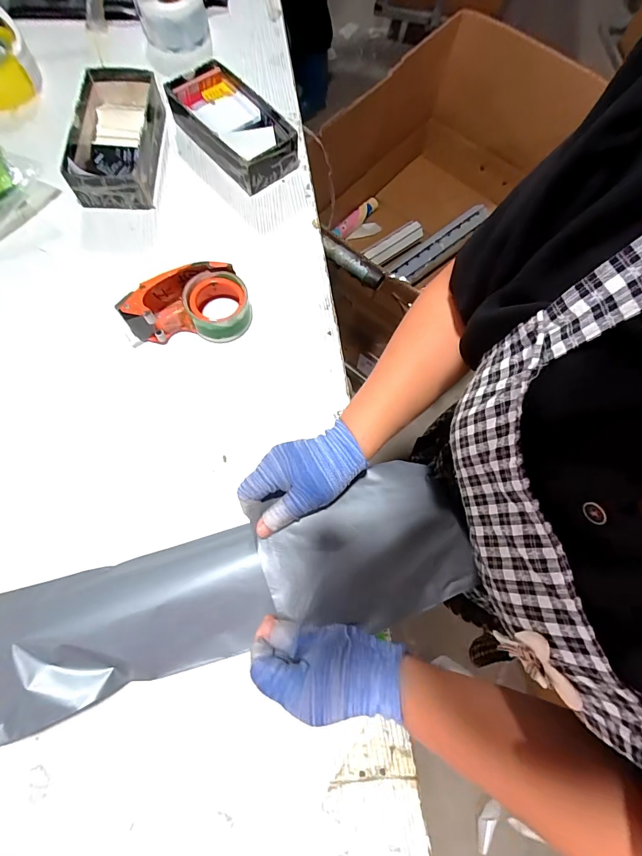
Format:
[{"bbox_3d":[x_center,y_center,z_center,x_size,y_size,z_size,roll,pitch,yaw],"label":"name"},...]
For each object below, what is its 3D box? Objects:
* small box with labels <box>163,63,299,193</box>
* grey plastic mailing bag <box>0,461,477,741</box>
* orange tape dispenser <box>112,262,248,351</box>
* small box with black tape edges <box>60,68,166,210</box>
[{"bbox_3d":[-0.141,-0.479,0.609,0.111,0.052,0.216,-38,77,-10],"label":"small box with labels"},{"bbox_3d":[-0.088,0.156,0.383,0.467,0.052,0.136,-16,74,-2],"label":"grey plastic mailing bag"},{"bbox_3d":[-0.180,-0.164,0.508,0.164,0.057,0.089,-8,73,-3],"label":"orange tape dispenser"},{"bbox_3d":[-0.317,-0.446,0.593,0.121,0.053,0.225,1,73,0],"label":"small box with black tape edges"}]

